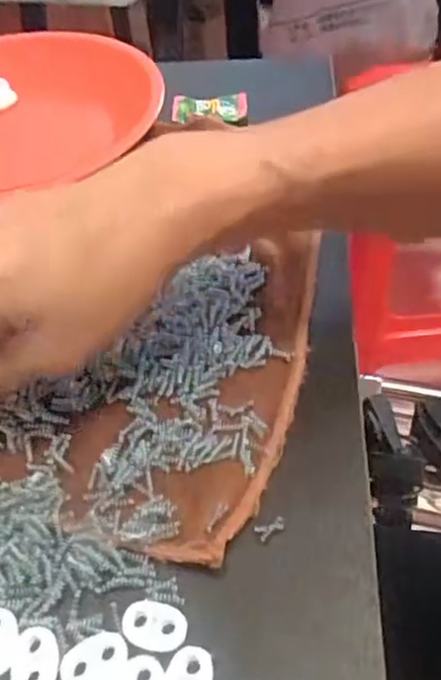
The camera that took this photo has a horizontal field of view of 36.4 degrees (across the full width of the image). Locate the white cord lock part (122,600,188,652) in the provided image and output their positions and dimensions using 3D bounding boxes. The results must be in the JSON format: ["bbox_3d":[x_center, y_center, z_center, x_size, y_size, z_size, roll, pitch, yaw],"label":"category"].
[{"bbox_3d":[-0.023,0.098,0.230,0.022,0.004,0.016,4,49,9],"label":"white cord lock part"}]

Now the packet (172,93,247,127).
[{"bbox_3d":[-0.007,-0.154,0.442,0.049,0.008,0.024,-8,49,-1],"label":"packet"}]

